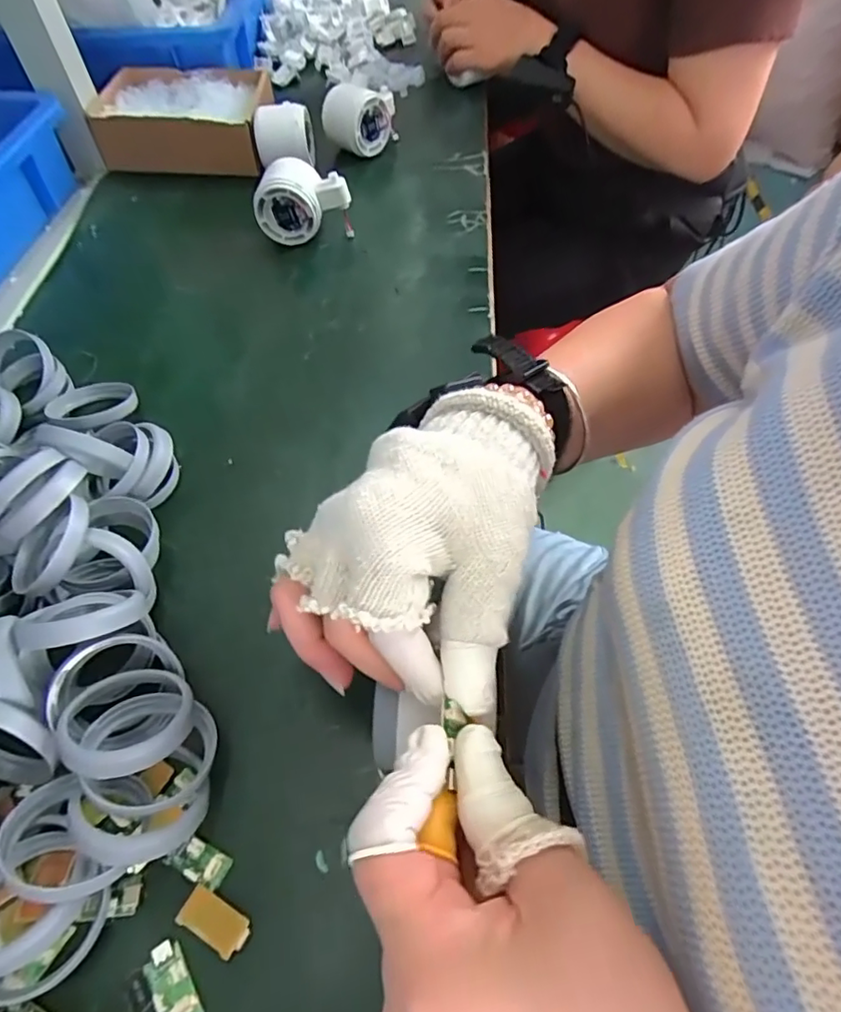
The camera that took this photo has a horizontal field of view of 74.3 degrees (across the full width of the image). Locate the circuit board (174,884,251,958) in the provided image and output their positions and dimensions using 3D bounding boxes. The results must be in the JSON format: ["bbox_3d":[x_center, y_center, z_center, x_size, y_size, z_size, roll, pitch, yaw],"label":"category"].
[{"bbox_3d":[-0.092,0.186,0.249,0.032,0.004,0.016,24,62,16],"label":"circuit board"}]

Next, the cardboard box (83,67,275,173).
[{"bbox_3d":[-0.249,-0.415,0.595,0.171,0.052,0.141,2,58,3],"label":"cardboard box"}]

